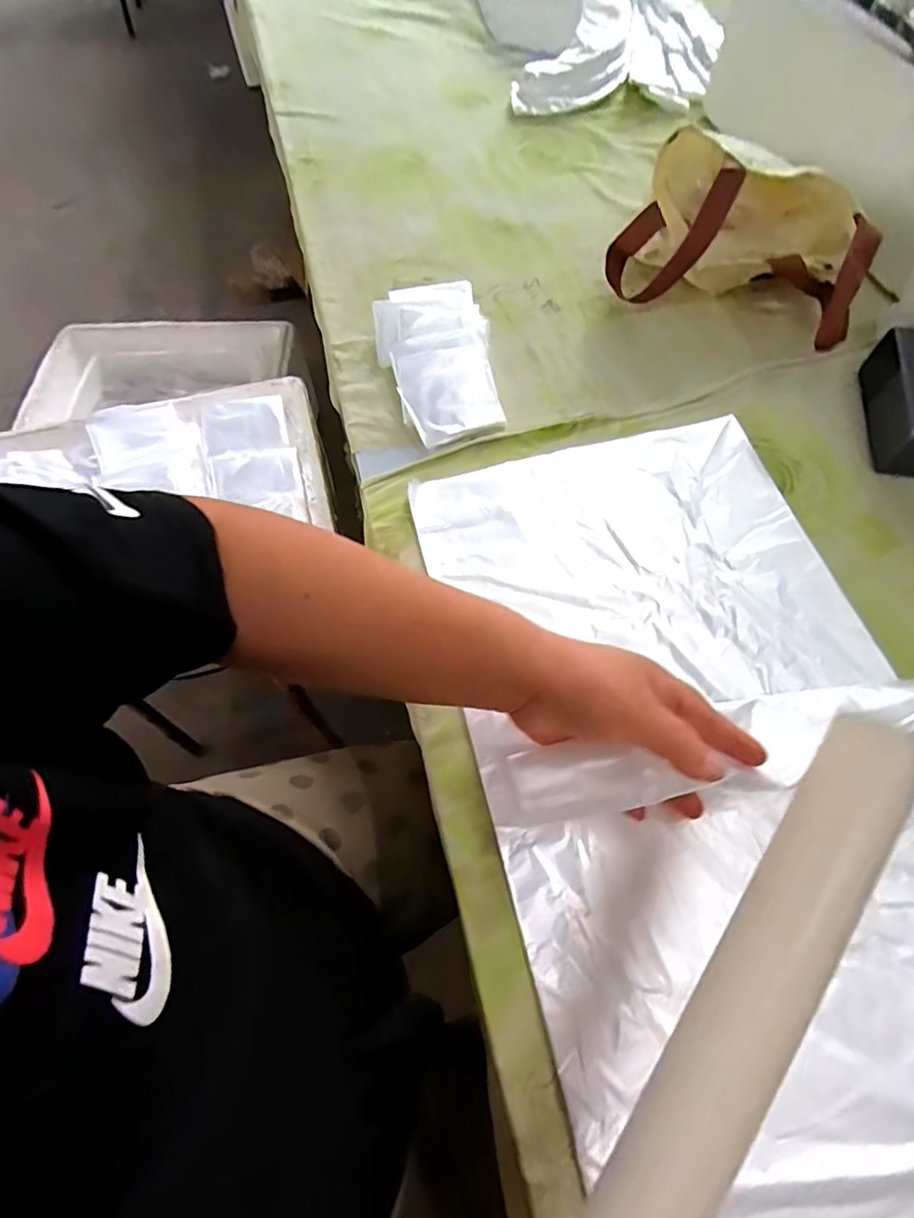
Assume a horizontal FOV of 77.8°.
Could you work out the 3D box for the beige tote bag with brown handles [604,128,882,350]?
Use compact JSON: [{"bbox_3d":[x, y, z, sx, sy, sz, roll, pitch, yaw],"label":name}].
[{"bbox_3d":[0.281,-0.371,0.564,0.232,0.112,0.152,16,65,10],"label":"beige tote bag with brown handles"}]

